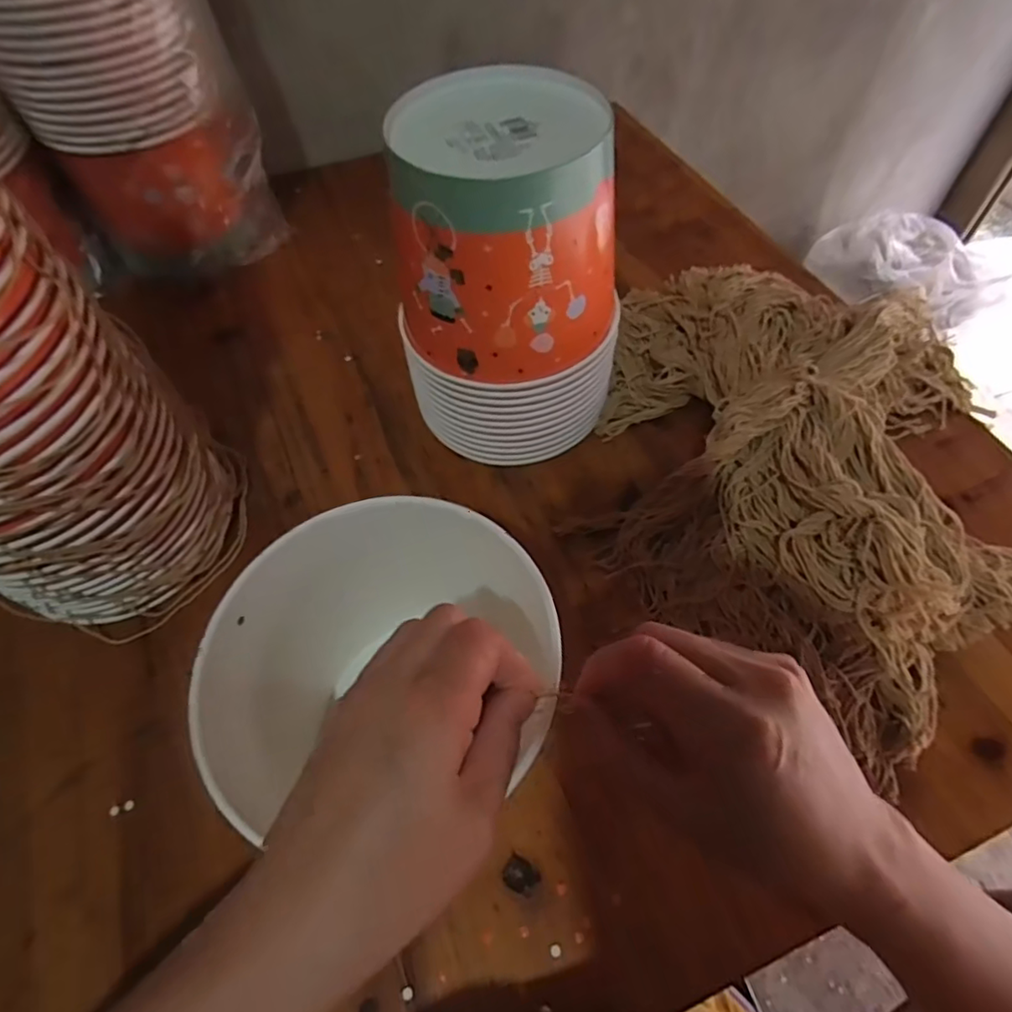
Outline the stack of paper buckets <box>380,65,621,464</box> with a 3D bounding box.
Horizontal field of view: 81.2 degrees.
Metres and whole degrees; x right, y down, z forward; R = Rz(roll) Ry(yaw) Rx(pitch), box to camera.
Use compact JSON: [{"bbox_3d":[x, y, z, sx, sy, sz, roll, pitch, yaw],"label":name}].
[{"bbox_3d":[0.006,-0.151,0.422,0.148,0.215,0.143,13,60,11],"label":"stack of paper buckets"}]

